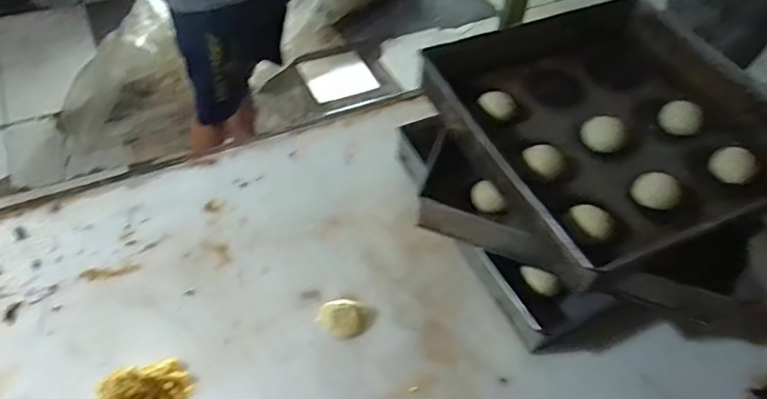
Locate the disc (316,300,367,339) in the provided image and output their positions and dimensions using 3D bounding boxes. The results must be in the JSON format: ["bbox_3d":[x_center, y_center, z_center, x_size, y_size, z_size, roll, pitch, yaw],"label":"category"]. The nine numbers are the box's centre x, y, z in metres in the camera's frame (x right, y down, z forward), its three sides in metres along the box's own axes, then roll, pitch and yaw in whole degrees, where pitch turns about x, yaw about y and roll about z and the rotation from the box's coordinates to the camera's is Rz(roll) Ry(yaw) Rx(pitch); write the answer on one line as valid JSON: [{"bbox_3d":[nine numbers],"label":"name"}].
[{"bbox_3d":[-0.055,0.161,0.745,0.060,0.024,0.049,-1,51,-6],"label":"disc"}]

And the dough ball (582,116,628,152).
[{"bbox_3d":[0.311,-0.094,0.778,0.062,0.033,0.052,26,54,15],"label":"dough ball"}]

